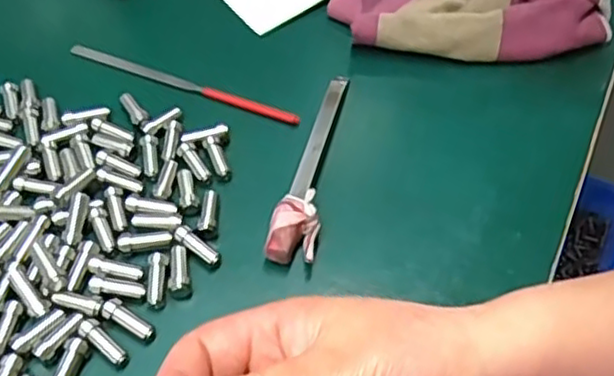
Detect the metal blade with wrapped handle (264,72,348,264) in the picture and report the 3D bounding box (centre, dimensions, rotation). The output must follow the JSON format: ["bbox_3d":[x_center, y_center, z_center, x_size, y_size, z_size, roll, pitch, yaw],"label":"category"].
[{"bbox_3d":[0.004,-0.014,0.386,0.024,0.016,0.131,10,54,7],"label":"metal blade with wrapped handle"}]

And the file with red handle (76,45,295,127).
[{"bbox_3d":[-0.078,-0.066,0.430,0.156,0.005,0.007,19,55,13],"label":"file with red handle"}]

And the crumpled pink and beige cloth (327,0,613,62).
[{"bbox_3d":[0.108,-0.137,0.464,0.173,0.036,0.122,1,53,0],"label":"crumpled pink and beige cloth"}]

